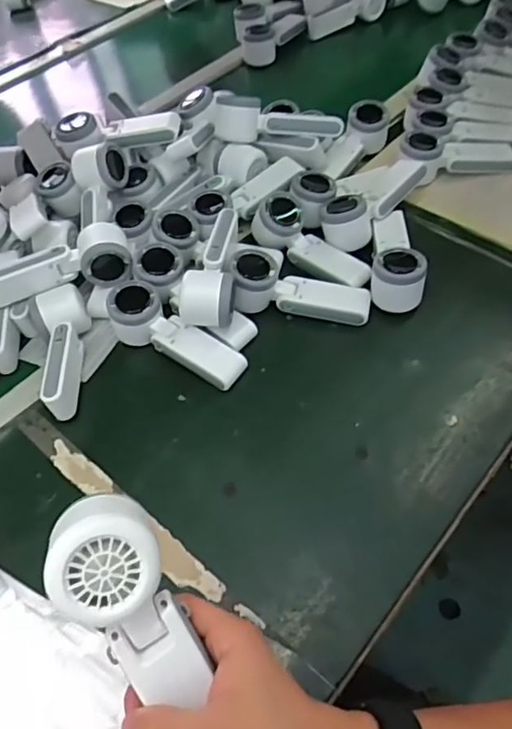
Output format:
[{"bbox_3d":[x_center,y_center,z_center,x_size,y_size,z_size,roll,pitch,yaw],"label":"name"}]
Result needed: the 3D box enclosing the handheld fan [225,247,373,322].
[{"bbox_3d":[0.048,-0.082,0.641,0.163,0.045,0.065,15,57,-2],"label":"handheld fan"}]

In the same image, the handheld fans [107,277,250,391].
[{"bbox_3d":[-0.090,-0.029,0.617,0.170,0.048,0.060,32,62,9],"label":"handheld fans"}]

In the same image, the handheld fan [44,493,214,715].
[{"bbox_3d":[-0.061,0.146,0.310,0.053,0.044,0.164,-27,101,-14],"label":"handheld fan"}]

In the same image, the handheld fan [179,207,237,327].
[{"bbox_3d":[-0.052,-0.117,0.636,0.061,0.051,0.168,-1,53,5],"label":"handheld fan"}]

